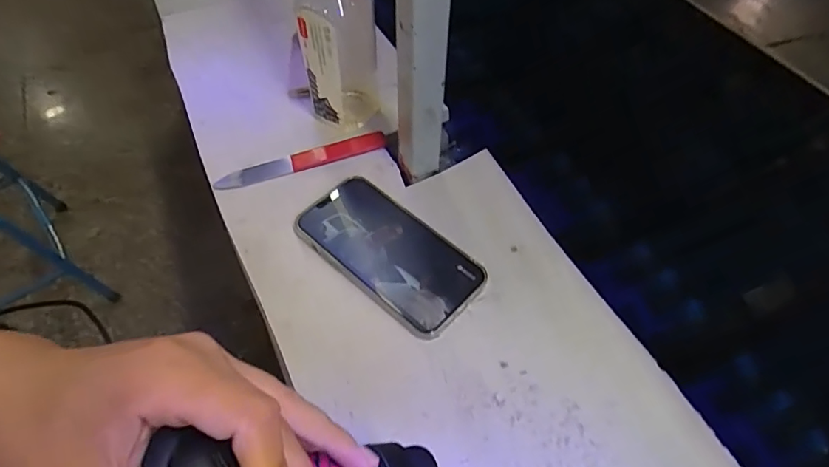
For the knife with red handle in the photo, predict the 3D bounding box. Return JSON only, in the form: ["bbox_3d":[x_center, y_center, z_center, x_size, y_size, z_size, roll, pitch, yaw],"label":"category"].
[{"bbox_3d":[-0.109,-0.071,0.504,0.165,0.005,0.025,-17,56,-11],"label":"knife with red handle"}]

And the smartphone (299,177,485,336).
[{"bbox_3d":[-0.022,0.014,0.438,0.161,0.012,0.085,35,62,23],"label":"smartphone"}]

